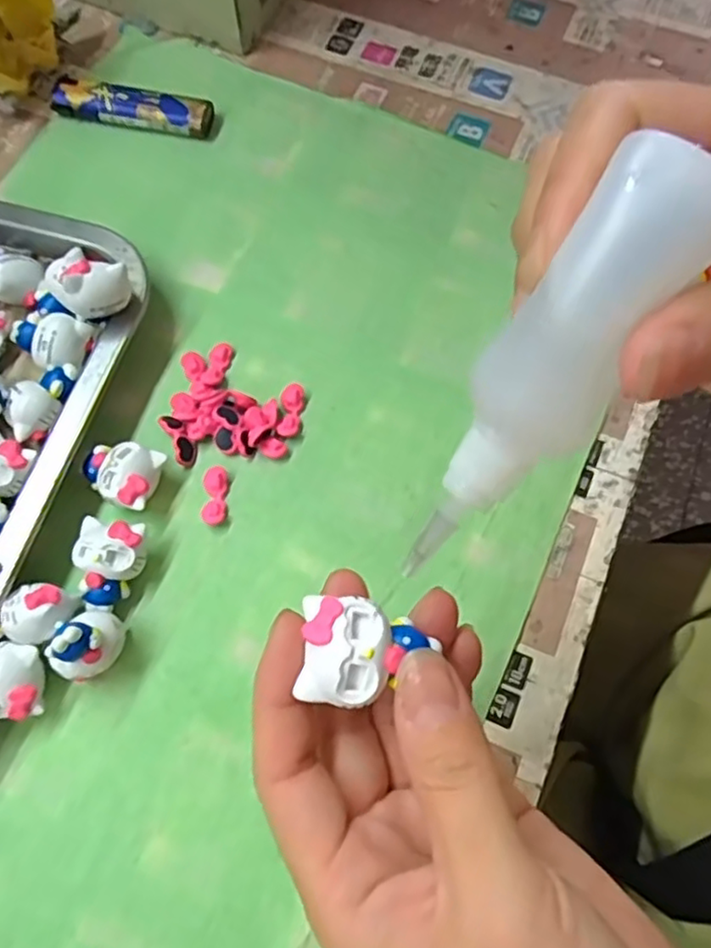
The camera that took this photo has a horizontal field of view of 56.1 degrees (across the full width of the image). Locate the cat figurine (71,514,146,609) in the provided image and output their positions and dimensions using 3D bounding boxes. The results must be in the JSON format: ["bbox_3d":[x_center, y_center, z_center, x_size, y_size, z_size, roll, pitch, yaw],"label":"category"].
[{"bbox_3d":[-0.092,0.034,0.252,0.024,0.020,0.032,4,70,1],"label":"cat figurine"}]

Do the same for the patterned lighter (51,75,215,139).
[{"bbox_3d":[-0.111,-0.184,0.336,0.079,0.012,0.020,9,70,3],"label":"patterned lighter"}]

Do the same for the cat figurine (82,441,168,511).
[{"bbox_3d":[-0.092,0.000,0.264,0.031,0.020,0.024,19,71,6],"label":"cat figurine"}]

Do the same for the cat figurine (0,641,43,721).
[{"bbox_3d":[-0.120,0.074,0.237,0.020,0.020,0.024,0,70,0],"label":"cat figurine"}]

